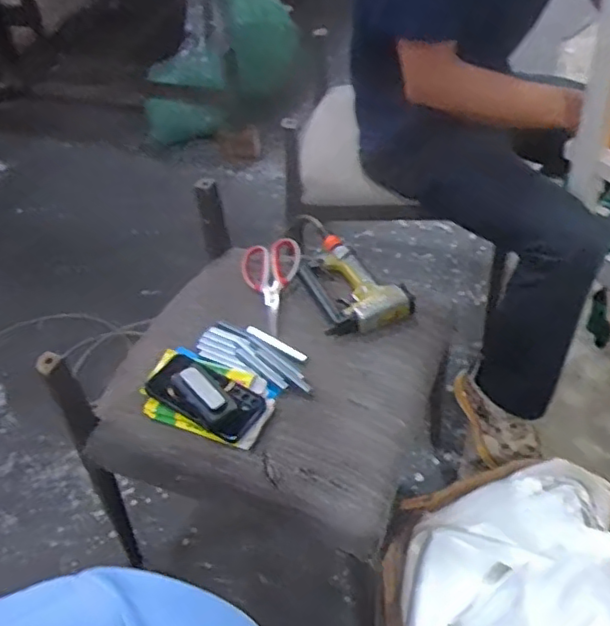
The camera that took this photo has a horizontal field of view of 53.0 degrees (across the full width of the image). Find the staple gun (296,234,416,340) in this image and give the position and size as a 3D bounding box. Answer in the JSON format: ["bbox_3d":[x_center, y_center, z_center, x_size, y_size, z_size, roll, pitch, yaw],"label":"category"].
[{"bbox_3d":[0.066,-0.050,0.986,0.132,0.051,0.213,-20,49,-13],"label":"staple gun"}]

